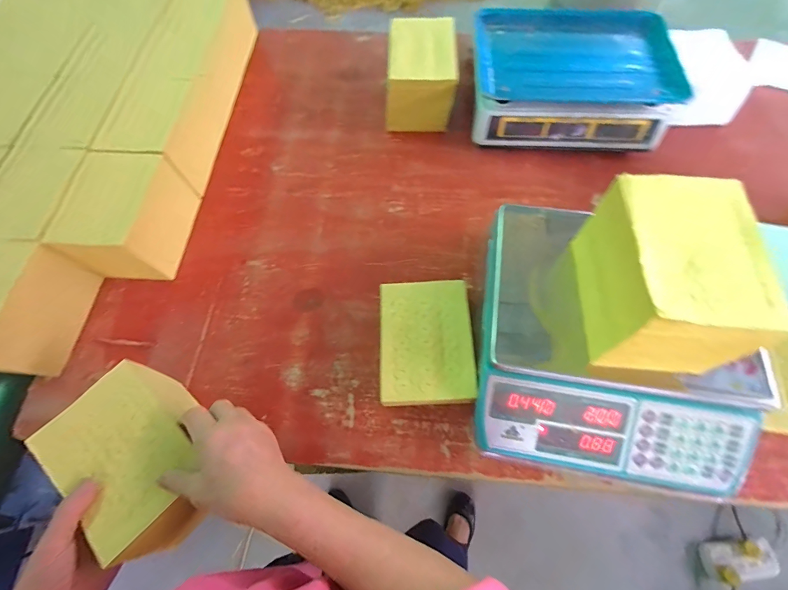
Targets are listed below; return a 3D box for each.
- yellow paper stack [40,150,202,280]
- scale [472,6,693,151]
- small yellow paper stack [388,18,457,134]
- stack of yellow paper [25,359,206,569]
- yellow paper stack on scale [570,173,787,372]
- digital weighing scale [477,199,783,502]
[{"bbox_3d":[-0.408,-0.109,0.564,0.115,0.118,0.188,2,64,3],"label":"yellow paper stack"},{"bbox_3d":[0.308,-0.389,0.669,0.332,0.121,0.258,3,66,3],"label":"scale"},{"bbox_3d":[0.048,-0.399,0.678,0.125,0.128,0.154,2,64,3],"label":"small yellow paper stack"},{"bbox_3d":[-0.270,0.174,0.408,0.158,0.093,0.133,40,72,18],"label":"stack of yellow paper"},{"bbox_3d":[0.279,-0.020,0.377,0.119,0.106,0.166,3,66,3],"label":"yellow paper stack on scale"},{"bbox_3d":[0.260,0.061,0.457,0.300,0.117,0.299,9,67,6],"label":"digital weighing scale"}]

